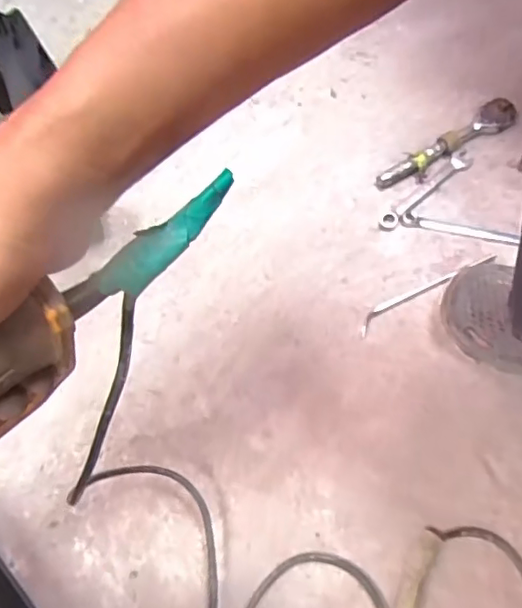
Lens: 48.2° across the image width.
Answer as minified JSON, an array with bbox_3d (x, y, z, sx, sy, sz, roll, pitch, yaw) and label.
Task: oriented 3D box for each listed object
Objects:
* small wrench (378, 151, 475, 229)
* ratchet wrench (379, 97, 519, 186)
[{"bbox_3d":[0.188,-0.130,0.666,0.144,0.013,0.022,-38,69,-16],"label":"small wrench"},{"bbox_3d":[0.217,-0.190,0.688,0.200,0.040,0.031,-27,66,-12],"label":"ratchet wrench"}]

